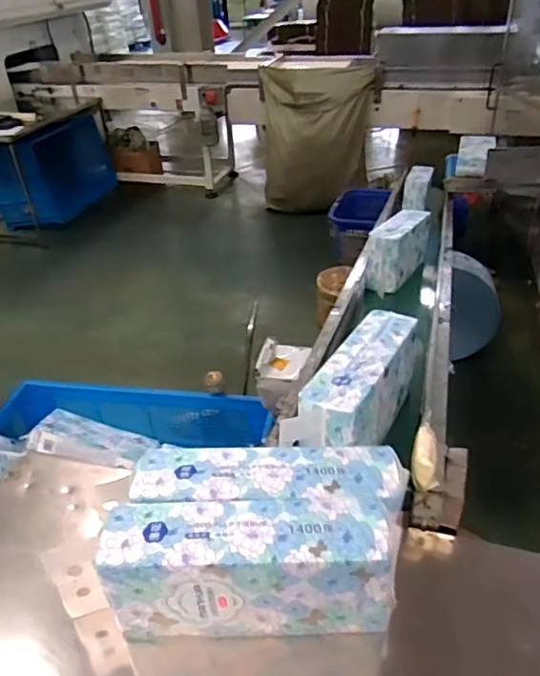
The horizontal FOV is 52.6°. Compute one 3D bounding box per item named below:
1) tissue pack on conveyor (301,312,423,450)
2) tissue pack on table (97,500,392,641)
[{"bbox_3d":[0.153,0.082,0.905,0.098,0.143,0.337,15,27,25],"label":"tissue pack on conveyor"},{"bbox_3d":[-0.026,0.293,0.685,0.351,0.150,0.105,-2,35,2],"label":"tissue pack on table"}]

